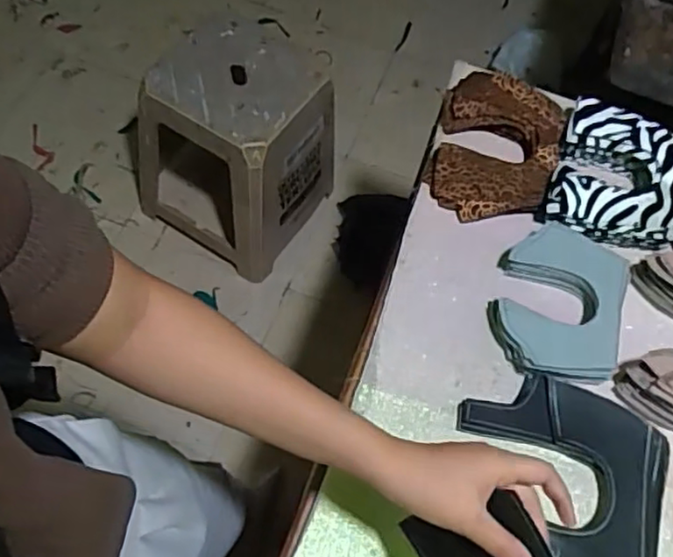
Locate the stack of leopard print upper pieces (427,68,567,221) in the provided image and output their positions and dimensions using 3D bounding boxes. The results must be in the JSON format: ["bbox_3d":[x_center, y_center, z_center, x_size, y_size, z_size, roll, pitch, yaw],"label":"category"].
[{"bbox_3d":[0.181,-0.149,0.736,0.133,0.035,0.187,18,62,2],"label":"stack of leopard print upper pieces"}]

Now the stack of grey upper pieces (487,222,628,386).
[{"bbox_3d":[0.221,0.022,0.651,0.126,0.035,0.162,13,62,0],"label":"stack of grey upper pieces"}]

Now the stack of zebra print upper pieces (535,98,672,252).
[{"bbox_3d":[0.310,-0.110,0.722,0.145,0.055,0.162,18,62,4],"label":"stack of zebra print upper pieces"}]

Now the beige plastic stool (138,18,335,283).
[{"bbox_3d":[-0.216,-0.271,1.386,0.362,0.404,0.303,27,63,7],"label":"beige plastic stool"}]

